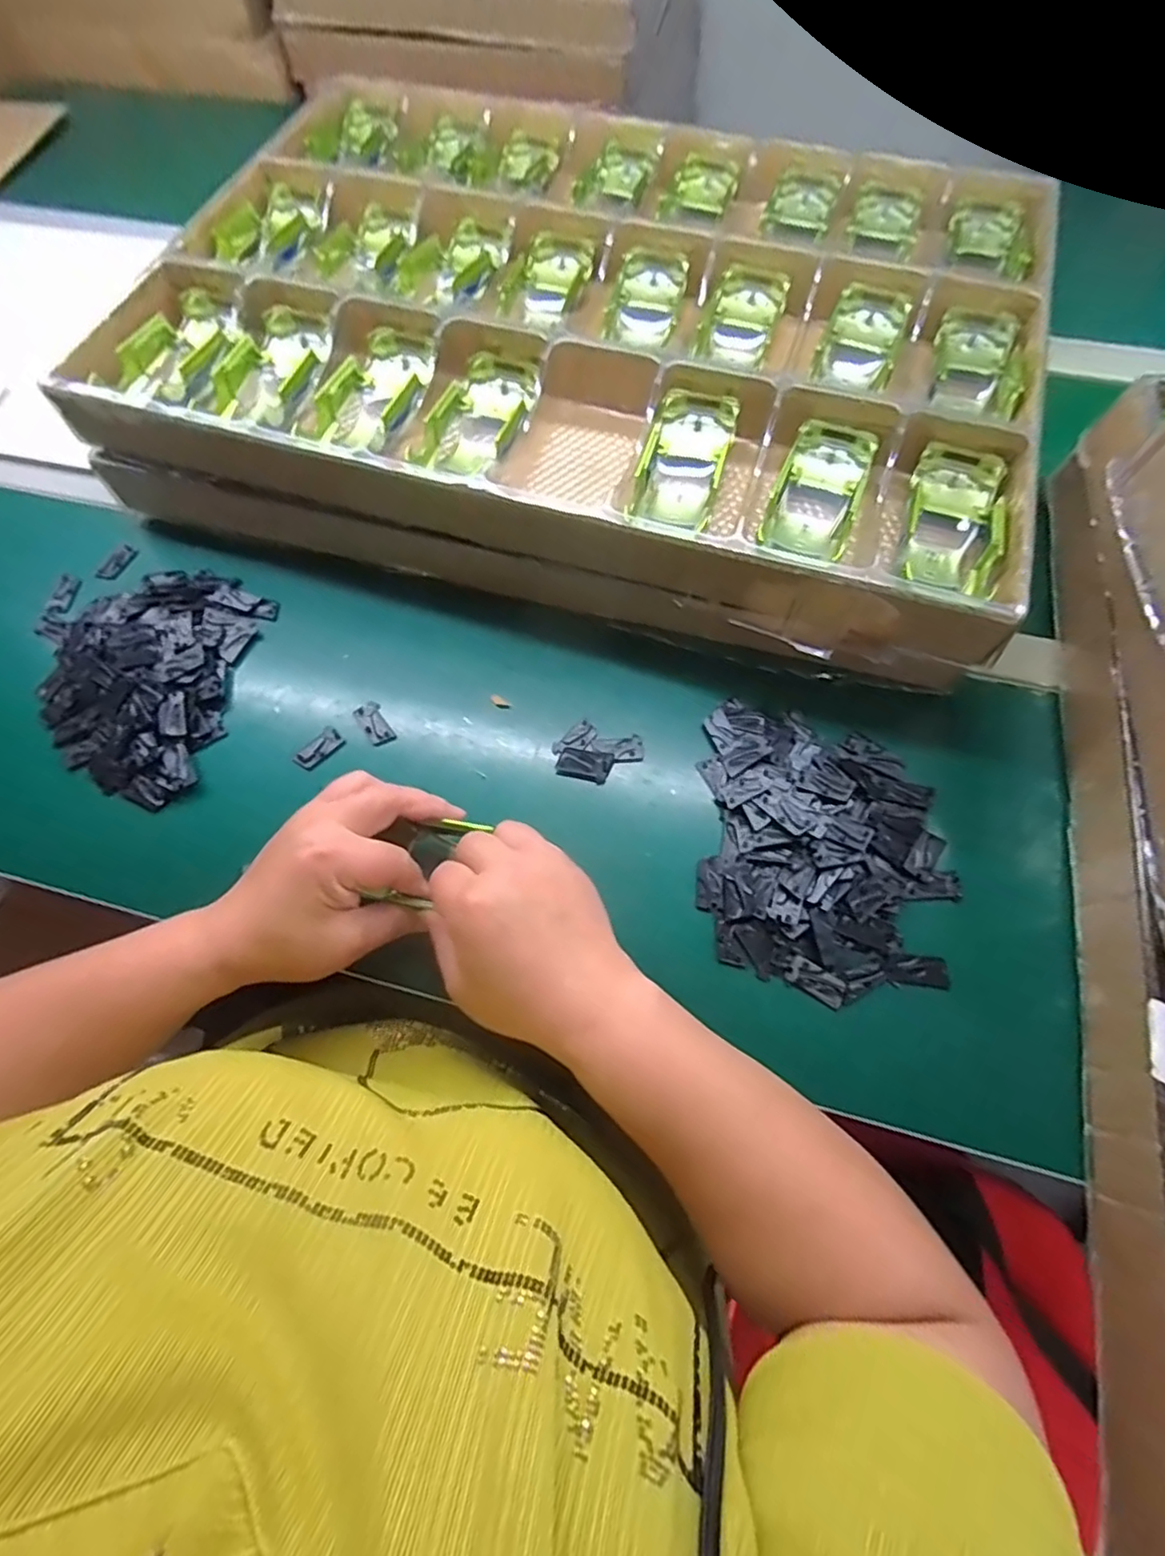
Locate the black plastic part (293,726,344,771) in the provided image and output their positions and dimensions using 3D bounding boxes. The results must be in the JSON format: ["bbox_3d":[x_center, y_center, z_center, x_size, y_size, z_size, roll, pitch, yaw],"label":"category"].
[{"bbox_3d":[-0.186,-0.020,0.448,0.017,0.005,0.034,42,73,18],"label":"black plastic part"}]

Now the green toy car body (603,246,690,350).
[{"bbox_3d":[0.053,-0.381,0.506,0.054,0.033,0.077,11,67,6],"label":"green toy car body"}]

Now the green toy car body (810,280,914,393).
[{"bbox_3d":[0.210,-0.328,0.478,0.054,0.023,0.098,21,68,10],"label":"green toy car body"}]

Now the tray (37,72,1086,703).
[{"bbox_3d":[-0.043,-0.369,0.527,0.649,0.114,0.466,17,67,9],"label":"tray"}]

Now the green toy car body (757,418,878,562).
[{"bbox_3d":[0.159,-0.194,0.429,0.055,0.031,0.098,18,68,9],"label":"green toy car body"}]

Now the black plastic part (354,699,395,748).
[{"bbox_3d":[-0.149,-0.038,0.454,0.018,0.005,0.034,-29,68,-11],"label":"black plastic part"}]

